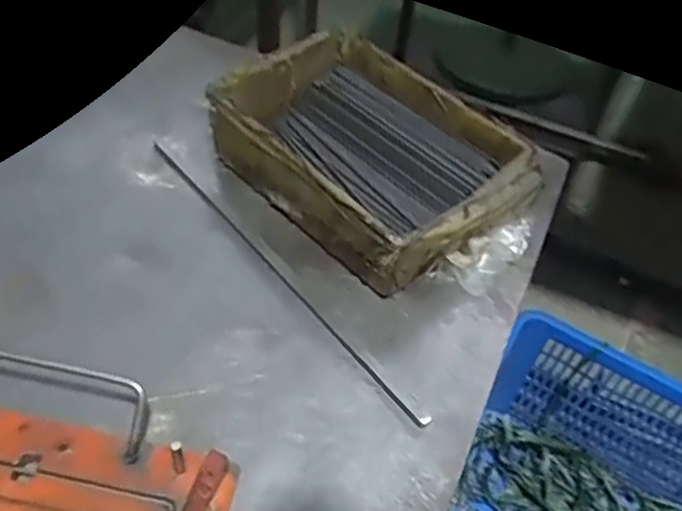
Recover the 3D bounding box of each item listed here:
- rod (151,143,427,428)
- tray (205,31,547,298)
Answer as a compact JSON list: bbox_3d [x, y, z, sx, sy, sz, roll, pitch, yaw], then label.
[{"bbox_3d":[-0.059,0.008,0.560,0.008,0.006,0.371,-31,59,-27],"label":"rod"},{"bbox_3d":[0.031,-0.098,0.610,0.194,0.074,0.260,-35,61,-29],"label":"tray"}]

